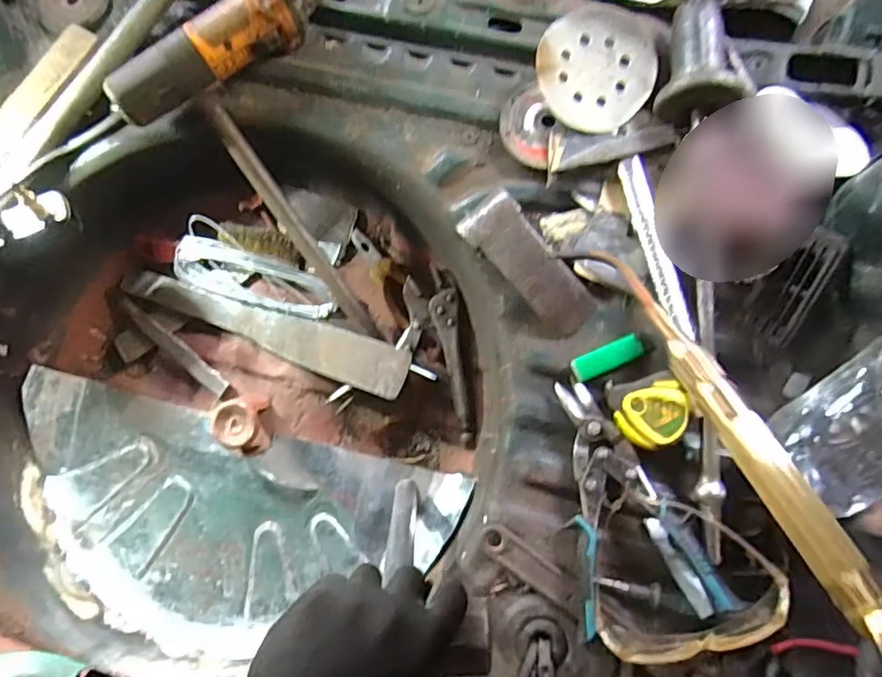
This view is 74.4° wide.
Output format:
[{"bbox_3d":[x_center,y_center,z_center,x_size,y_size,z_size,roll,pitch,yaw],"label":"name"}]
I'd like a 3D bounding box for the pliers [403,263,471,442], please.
[{"bbox_3d":[-0.006,0.017,0.699,0.080,0.025,0.203,-6,84,4],"label":"pliers"}]

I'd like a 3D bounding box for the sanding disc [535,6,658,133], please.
[{"bbox_3d":[0.155,-0.272,0.581,0.114,0.015,0.122,0,88,1],"label":"sanding disc"}]

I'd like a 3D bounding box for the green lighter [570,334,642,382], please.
[{"bbox_3d":[0.161,0.019,0.564,0.068,0.010,0.023,-25,82,2],"label":"green lighter"}]

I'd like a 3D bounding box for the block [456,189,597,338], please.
[{"bbox_3d":[0.088,-0.072,0.575,0.062,0.036,0.156,-40,82,0],"label":"block"}]

